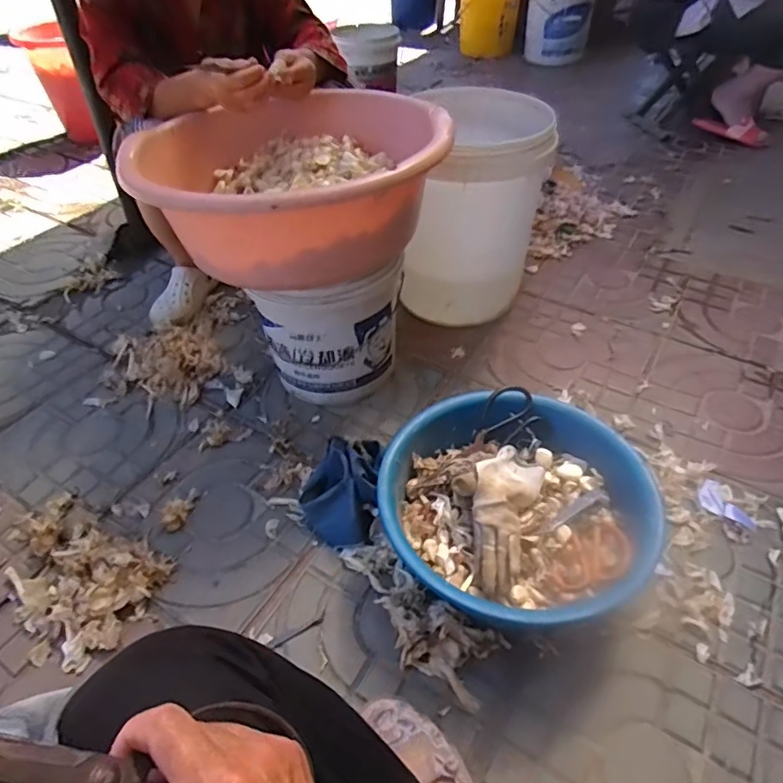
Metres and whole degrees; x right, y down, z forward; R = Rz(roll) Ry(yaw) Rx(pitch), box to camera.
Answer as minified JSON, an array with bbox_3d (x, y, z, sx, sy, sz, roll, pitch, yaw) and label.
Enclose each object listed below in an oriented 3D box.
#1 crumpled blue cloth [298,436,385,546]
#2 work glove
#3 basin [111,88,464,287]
[{"bbox_3d":[-0.074,0.143,0.823,0.122,0.094,0.150,3,45,8],"label":"crumpled blue cloth"},{"bbox_3d":[0.130,0.147,0.697,0.099,0.052,0.209,16,47,16],"label":"work glove"},{"bbox_3d":[-0.168,-0.341,0.892,0.461,0.166,0.486,-1,45,1],"label":"basin"}]

